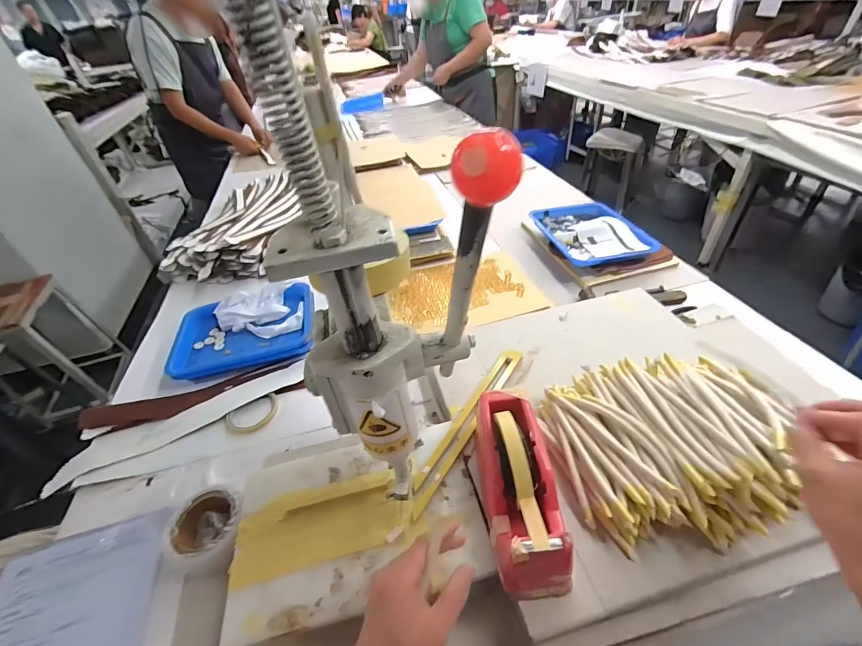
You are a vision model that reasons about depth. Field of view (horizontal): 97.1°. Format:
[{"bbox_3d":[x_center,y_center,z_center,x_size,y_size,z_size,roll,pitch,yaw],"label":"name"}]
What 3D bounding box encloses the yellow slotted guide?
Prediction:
[{"bbox_3d":[0.058,0.139,0.558,0.030,0.014,0.309,21,48,27],"label":"yellow slotted guide"}]

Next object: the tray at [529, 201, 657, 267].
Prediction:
[{"bbox_3d":[0.397,-0.225,0.977,0.226,0.051,0.266,-11,42,-6],"label":"tray"}]

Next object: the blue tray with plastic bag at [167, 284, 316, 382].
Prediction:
[{"bbox_3d":[-0.398,0.009,0.820,0.283,0.059,0.214,-13,42,-8],"label":"blue tray with plastic bag"}]

